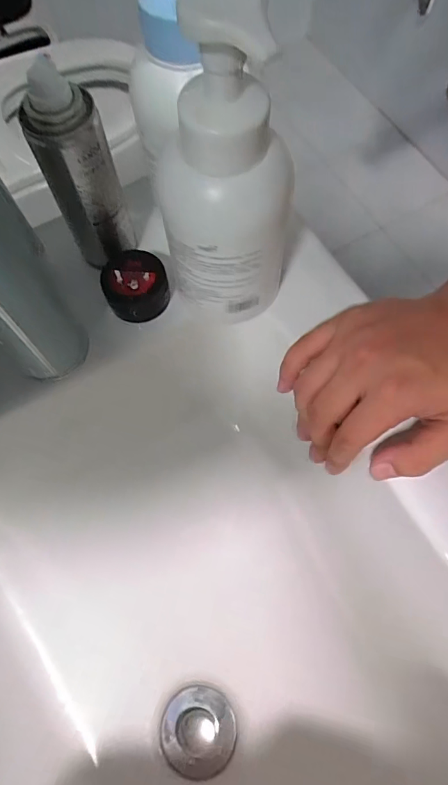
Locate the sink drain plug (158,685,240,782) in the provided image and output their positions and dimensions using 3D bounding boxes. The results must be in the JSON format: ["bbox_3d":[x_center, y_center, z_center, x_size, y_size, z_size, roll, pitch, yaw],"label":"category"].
[{"bbox_3d":[-0.021,0.277,0.374,0.060,0.009,0.060,14,69,6],"label":"sink drain plug"}]

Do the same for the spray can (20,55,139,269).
[{"bbox_3d":[-0.090,-0.136,0.295,0.044,0.130,0.035,-20,69,-8],"label":"spray can"}]

